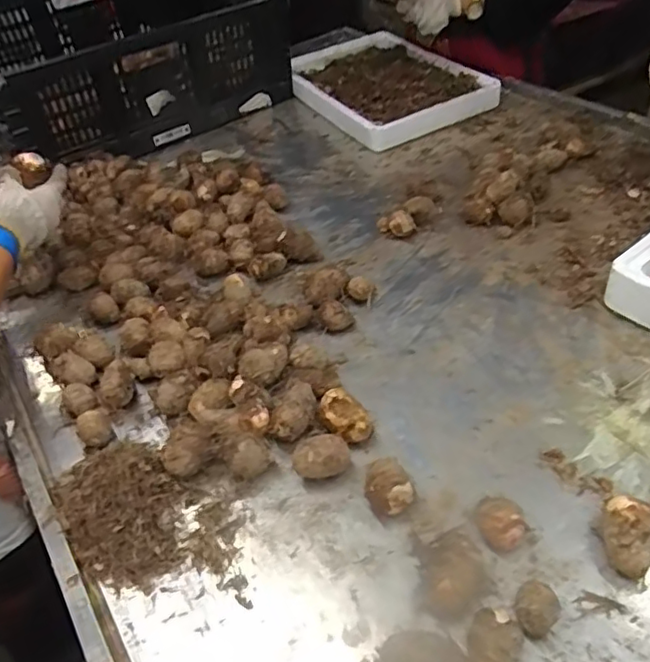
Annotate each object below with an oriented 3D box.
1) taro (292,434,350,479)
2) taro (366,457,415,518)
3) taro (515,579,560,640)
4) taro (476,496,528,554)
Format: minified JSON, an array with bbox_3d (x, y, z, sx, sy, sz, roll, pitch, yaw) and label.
[{"bbox_3d":[-0.003,0.129,0.619,0.058,0.039,0.042,-4,44,5],"label":"taro"},{"bbox_3d":[0.061,0.150,0.582,0.049,0.045,0.052,-4,44,5],"label":"taro"},{"bbox_3d":[0.170,0.227,0.489,0.032,0.033,0.038,28,55,32],"label":"taro"},{"bbox_3d":[0.157,0.173,0.539,0.044,0.036,0.040,-5,44,5],"label":"taro"}]

